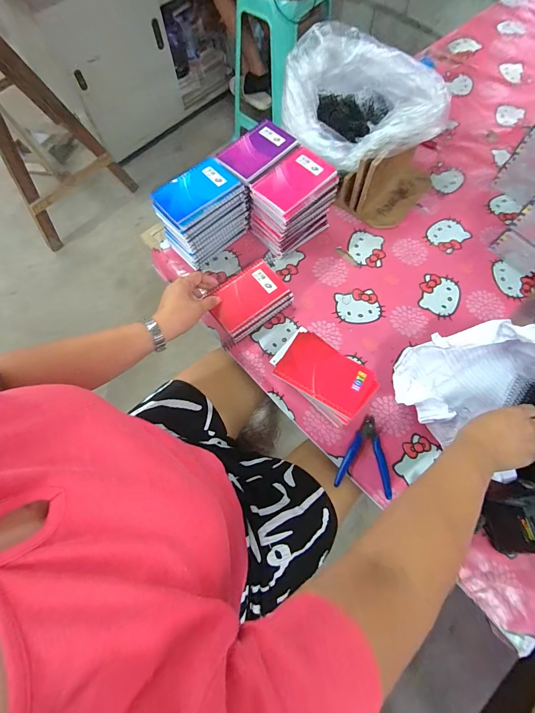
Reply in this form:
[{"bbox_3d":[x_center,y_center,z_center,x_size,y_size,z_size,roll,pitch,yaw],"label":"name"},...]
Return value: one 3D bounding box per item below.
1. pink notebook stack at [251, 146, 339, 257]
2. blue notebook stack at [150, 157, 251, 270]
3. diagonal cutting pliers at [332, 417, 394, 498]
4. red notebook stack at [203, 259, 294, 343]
[{"bbox_3d":[0.046,-0.284,0.621,0.139,0.118,0.093,-39,74,-11],"label":"pink notebook stack"},{"bbox_3d":[-0.122,-0.263,0.610,0.098,0.116,0.152,41,77,14],"label":"blue notebook stack"},{"bbox_3d":[0.158,0.154,0.518,0.085,0.014,0.113,13,72,6],"label":"diagonal cutting pliers"},{"bbox_3d":[-0.037,-0.104,0.599,0.142,0.053,0.106,-35,74,-10],"label":"red notebook stack"}]

